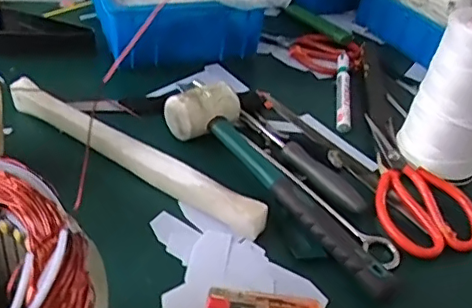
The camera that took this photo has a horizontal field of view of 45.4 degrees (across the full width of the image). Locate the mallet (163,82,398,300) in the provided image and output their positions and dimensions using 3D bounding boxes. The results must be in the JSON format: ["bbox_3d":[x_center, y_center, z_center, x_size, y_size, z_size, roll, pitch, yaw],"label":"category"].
[{"bbox_3d":[0.044,0.017,0.521,0.063,0.043,0.276,-27,49,-34],"label":"mallet"}]

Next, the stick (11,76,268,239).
[{"bbox_3d":[-0.102,-0.001,0.532,0.296,0.030,0.022,26,42,22],"label":"stick"}]

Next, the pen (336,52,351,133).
[{"bbox_3d":[0.127,-0.077,0.664,0.014,0.017,0.141,10,45,2],"label":"pen"}]

